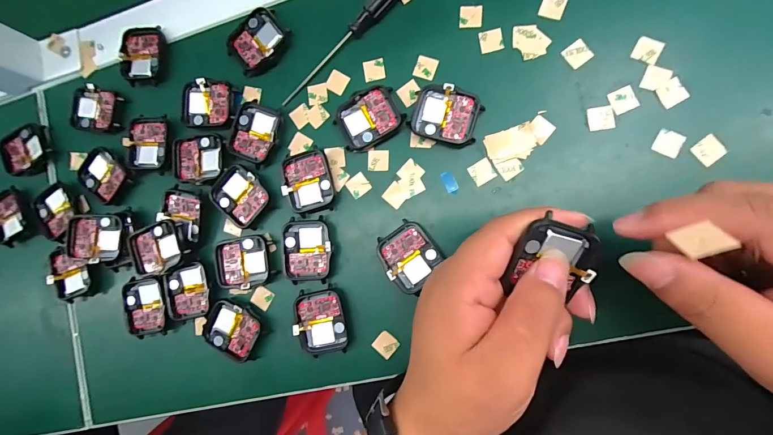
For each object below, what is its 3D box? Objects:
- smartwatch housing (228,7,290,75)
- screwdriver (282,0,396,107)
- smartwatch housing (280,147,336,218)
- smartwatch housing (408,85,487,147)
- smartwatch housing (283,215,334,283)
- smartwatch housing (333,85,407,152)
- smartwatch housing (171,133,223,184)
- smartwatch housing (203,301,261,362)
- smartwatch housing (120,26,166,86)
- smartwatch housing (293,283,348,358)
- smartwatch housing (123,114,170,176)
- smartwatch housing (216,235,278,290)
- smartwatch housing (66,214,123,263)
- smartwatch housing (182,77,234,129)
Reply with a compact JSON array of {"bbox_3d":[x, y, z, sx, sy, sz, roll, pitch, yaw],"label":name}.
[{"bbox_3d":[-0.099,-0.135,0.270,0.046,0.010,0.040,-43,82,6],"label":"smartwatch housing"},{"bbox_3d":[-0.030,-0.133,0.257,0.131,0.015,0.012,-43,82,5],"label":"screwdriver"},{"bbox_3d":[-0.058,-0.027,0.259,0.036,0.010,0.048,-16,85,9],"label":"smartwatch housing"},{"bbox_3d":[0.041,-0.070,0.243,0.046,0.012,0.038,15,90,10],"label":"smartwatch housing"},{"bbox_3d":[-0.057,0.024,0.256,0.037,0.007,0.046,-3,87,9],"label":"smartwatch housing"},{"bbox_3d":[-0.012,-0.072,0.254,0.046,0.010,0.038,-28,84,7],"label":"smartwatch housing"},{"bbox_3d":[-0.149,-0.046,0.273,0.043,0.004,0.036,-3,87,9],"label":"smartwatch housing"},{"bbox_3d":[-0.117,0.085,0.263,0.041,0.009,0.037,24,92,10],"label":"smartwatch housing"},{"bbox_3d":[-0.201,-0.134,0.287,0.038,0.008,0.044,1,88,10],"label":"smartwatch housing"},{"bbox_3d":[-0.047,0.075,0.254,0.036,0.013,0.046,-11,86,9],"label":"smartwatch housing"},{"bbox_3d":[-0.194,-0.060,0.280,0.034,0.005,0.044,3,88,10],"label":"smartwatch housing"},{"bbox_3d":[-0.108,0.034,0.264,0.041,0.009,0.038,-4,87,9],"label":"smartwatch housing"},{"bbox_3d":[-0.231,0.016,0.275,0.040,0.011,0.038,1,78,-9],"label":"smartwatch housing"},{"bbox_3d":[-0.141,-0.089,0.273,0.045,0.005,0.037,1,88,10],"label":"smartwatch housing"}]

